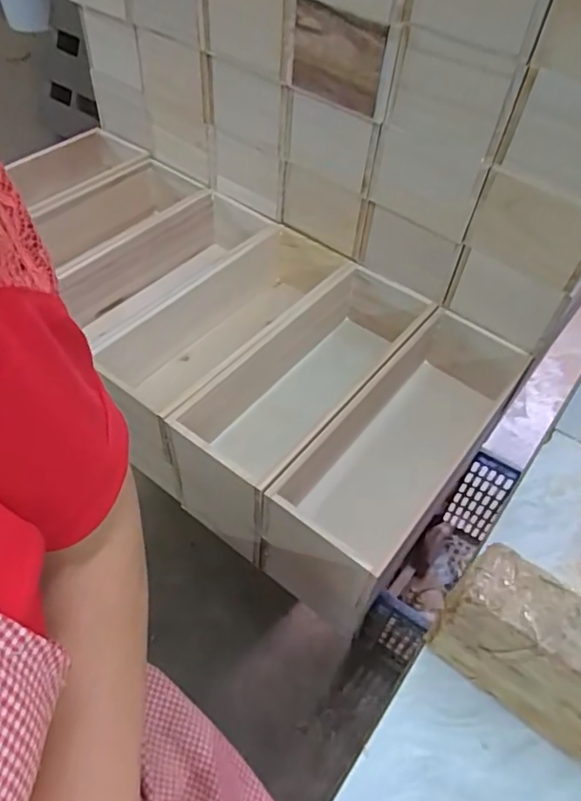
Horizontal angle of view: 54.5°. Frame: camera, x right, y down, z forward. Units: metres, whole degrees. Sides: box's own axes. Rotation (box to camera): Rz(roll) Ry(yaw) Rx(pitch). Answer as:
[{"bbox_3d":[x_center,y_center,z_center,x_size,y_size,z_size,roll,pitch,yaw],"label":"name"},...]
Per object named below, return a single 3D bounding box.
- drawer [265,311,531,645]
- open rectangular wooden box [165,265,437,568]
[{"bbox_3d":[0.123,0.066,0.643,0.125,0.163,0.340,33,56,20],"label":"drawer"},{"bbox_3d":[0.023,0.001,0.681,0.130,0.155,0.339,33,57,21],"label":"open rectangular wooden box"}]

